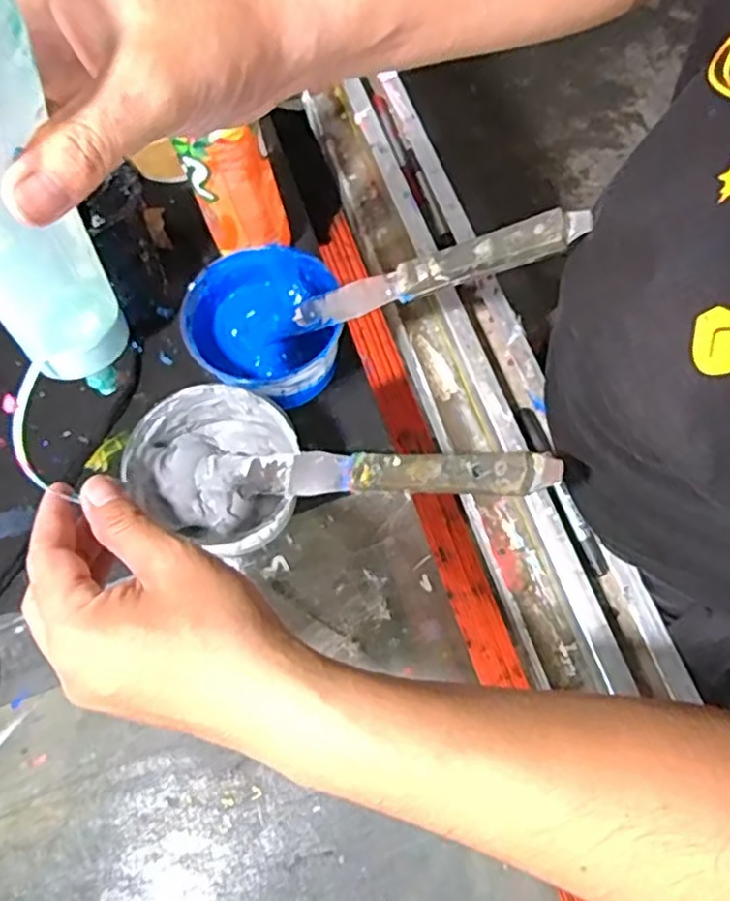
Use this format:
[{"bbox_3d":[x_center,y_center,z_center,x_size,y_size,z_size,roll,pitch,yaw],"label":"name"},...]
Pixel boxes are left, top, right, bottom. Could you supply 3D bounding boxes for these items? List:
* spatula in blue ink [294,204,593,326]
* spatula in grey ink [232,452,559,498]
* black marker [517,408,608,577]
[{"bbox_3d":[0.037,-0.114,0.447,0.215,0.015,0.028,-9,63,38],"label":"spatula in blue ink"},{"bbox_3d":[0.004,0.014,0.401,0.223,0.013,0.027,-2,64,39],"label":"spatula in grey ink"},{"bbox_3d":[0.140,0.025,0.487,0.013,0.012,0.131,-19,69,-5],"label":"black marker"}]

